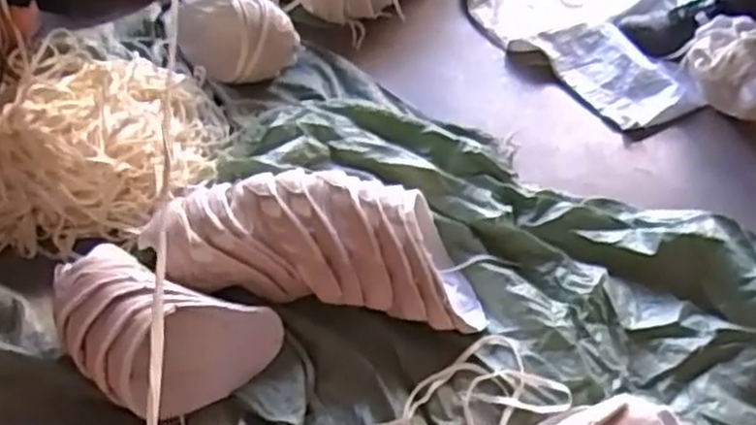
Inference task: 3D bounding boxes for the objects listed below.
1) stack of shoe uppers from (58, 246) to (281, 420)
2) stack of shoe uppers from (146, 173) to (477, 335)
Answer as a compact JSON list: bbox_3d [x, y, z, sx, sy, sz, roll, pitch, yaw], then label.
[{"bbox_3d":[-0.278,0.152,0.924,0.278,0.121,0.158,15,52,9],"label":"stack of shoe uppers"},{"bbox_3d":[-0.084,0.034,1.024,0.452,0.123,0.164,6,51,2],"label":"stack of shoe uppers"}]

